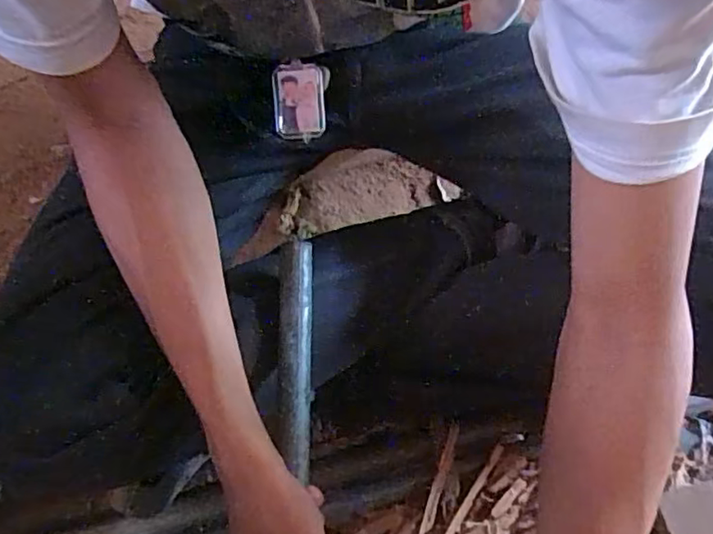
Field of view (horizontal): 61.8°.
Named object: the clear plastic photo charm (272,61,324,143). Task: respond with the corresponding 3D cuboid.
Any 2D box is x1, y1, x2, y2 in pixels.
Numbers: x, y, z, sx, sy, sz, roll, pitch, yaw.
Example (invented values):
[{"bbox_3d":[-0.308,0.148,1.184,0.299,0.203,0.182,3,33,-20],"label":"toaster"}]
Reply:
[{"bbox_3d":[-0.047,-0.133,0.478,0.040,0.059,0.004,0,15,11],"label":"clear plastic photo charm"}]

